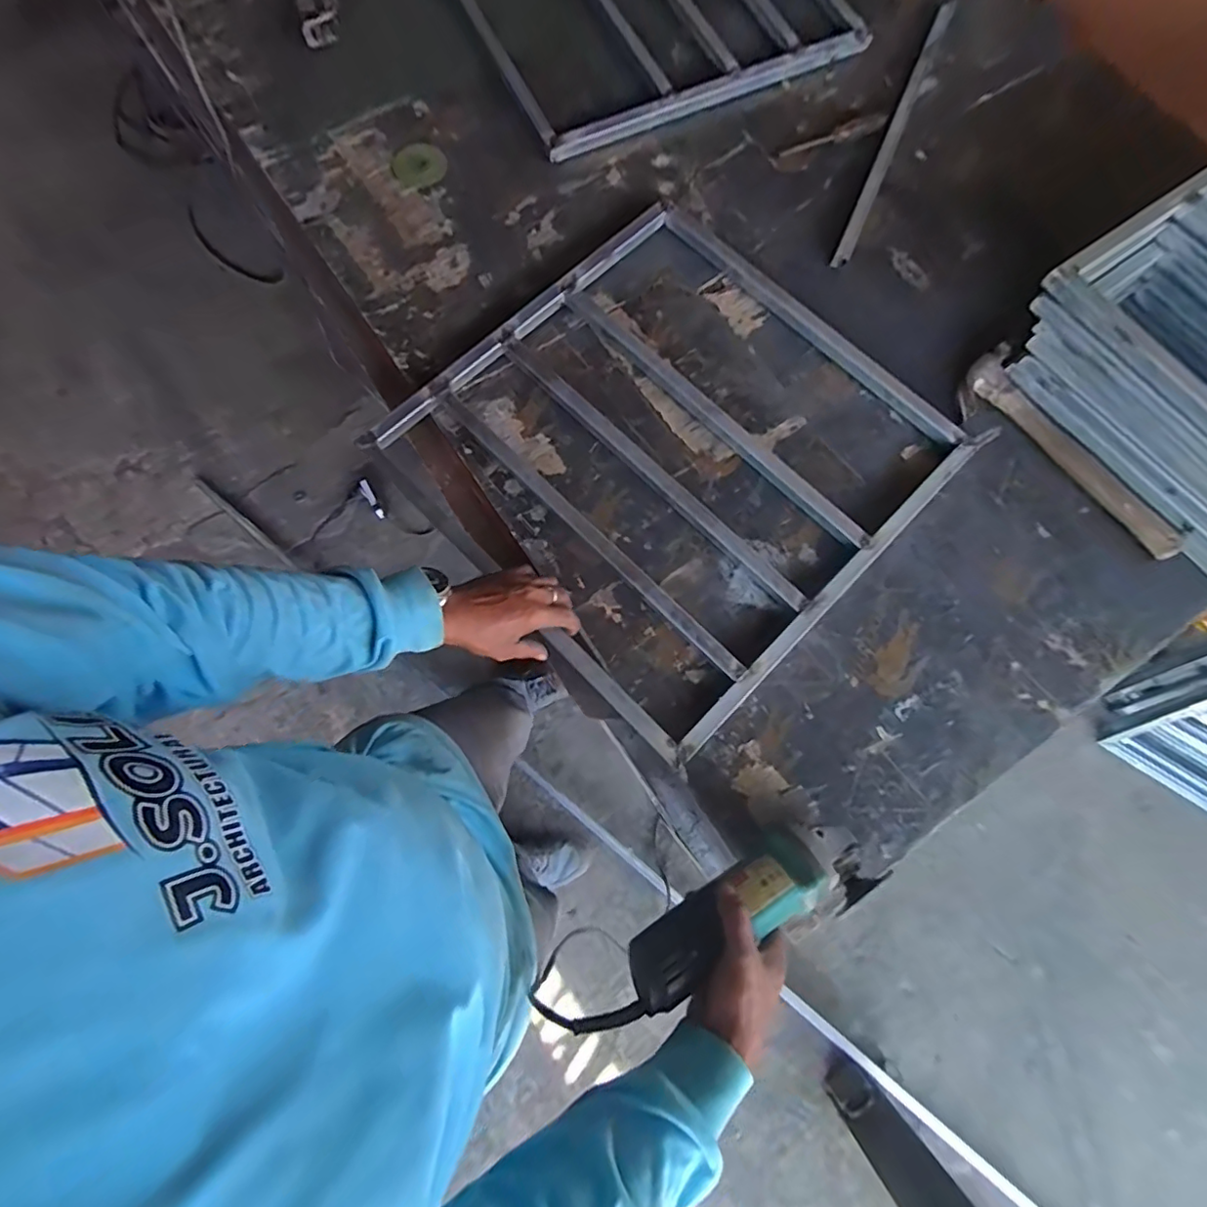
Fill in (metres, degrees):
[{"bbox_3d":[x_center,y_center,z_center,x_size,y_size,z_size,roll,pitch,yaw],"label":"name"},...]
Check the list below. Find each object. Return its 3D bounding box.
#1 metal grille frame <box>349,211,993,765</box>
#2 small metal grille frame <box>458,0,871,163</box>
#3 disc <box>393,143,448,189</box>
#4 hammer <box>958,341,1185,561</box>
[{"bbox_3d":[0.090,-0.201,0.700,0.539,0.034,0.578,44,80,10],"label":"metal grille frame"},{"bbox_3d":[0.043,-1.012,0.890,0.570,0.048,0.582,-25,75,-6],"label":"small metal grille frame"},{"bbox_3d":[-0.270,-0.645,0.817,0.075,0.004,0.088,-23,77,-6],"label":"disc"},{"bbox_3d":[0.581,-0.183,0.704,0.108,0.033,0.321,-38,79,-9],"label":"hammer"}]

